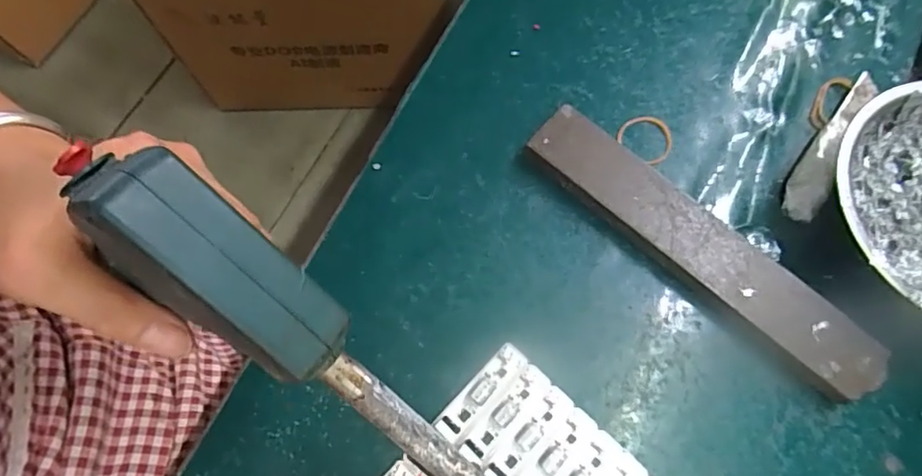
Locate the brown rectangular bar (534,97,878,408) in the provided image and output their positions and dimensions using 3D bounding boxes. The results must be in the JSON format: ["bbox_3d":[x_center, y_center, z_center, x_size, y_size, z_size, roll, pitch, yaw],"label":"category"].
[{"bbox_3d":[0.121,0.005,0.281,0.198,0.018,0.037,41,75,12],"label":"brown rectangular bar"}]

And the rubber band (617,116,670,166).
[{"bbox_3d":[0.108,-0.058,0.312,0.030,0.004,0.028,0,71,-1],"label":"rubber band"}]

